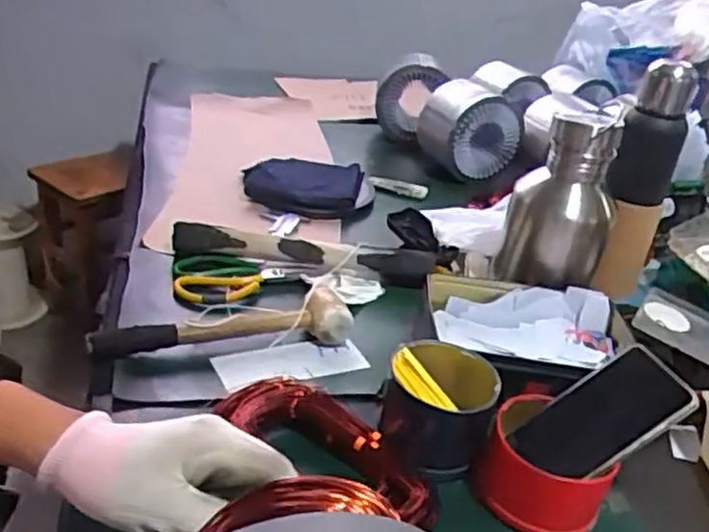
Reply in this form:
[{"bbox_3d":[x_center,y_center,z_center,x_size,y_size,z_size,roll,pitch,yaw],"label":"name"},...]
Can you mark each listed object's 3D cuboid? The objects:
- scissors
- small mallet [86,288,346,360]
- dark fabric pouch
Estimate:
[{"bbox_3d":[-0.126,0.013,0.831,0.165,0.013,0.092,0,29,-15],"label":"scissors"},{"bbox_3d":[-0.133,0.059,0.717,0.255,0.037,0.053,-4,30,-20],"label":"small mallet"},{"bbox_3d":[-0.075,-0.133,1.108,0.169,0.033,0.192,11,29,6],"label":"dark fabric pouch"}]

